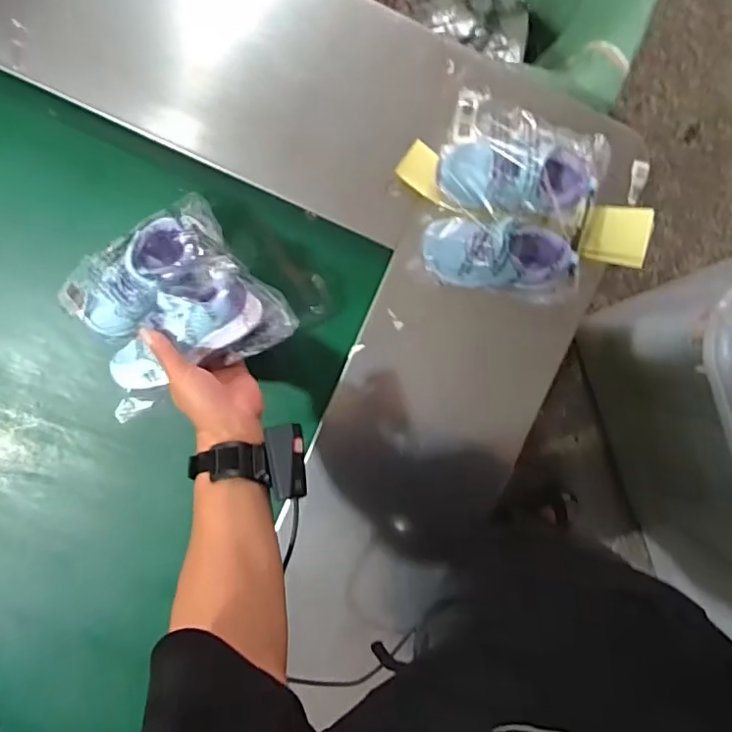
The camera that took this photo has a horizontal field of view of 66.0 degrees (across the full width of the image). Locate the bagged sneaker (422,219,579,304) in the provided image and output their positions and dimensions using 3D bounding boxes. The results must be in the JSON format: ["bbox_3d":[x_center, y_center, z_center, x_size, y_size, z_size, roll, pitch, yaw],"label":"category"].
[{"bbox_3d":[0.152,-0.122,0.644,0.176,0.079,0.073,9,96,-5],"label":"bagged sneaker"}]

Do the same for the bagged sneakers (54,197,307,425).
[{"bbox_3d":[-0.215,-0.067,0.624,0.201,0.083,0.197,-36,94,1],"label":"bagged sneakers"}]

